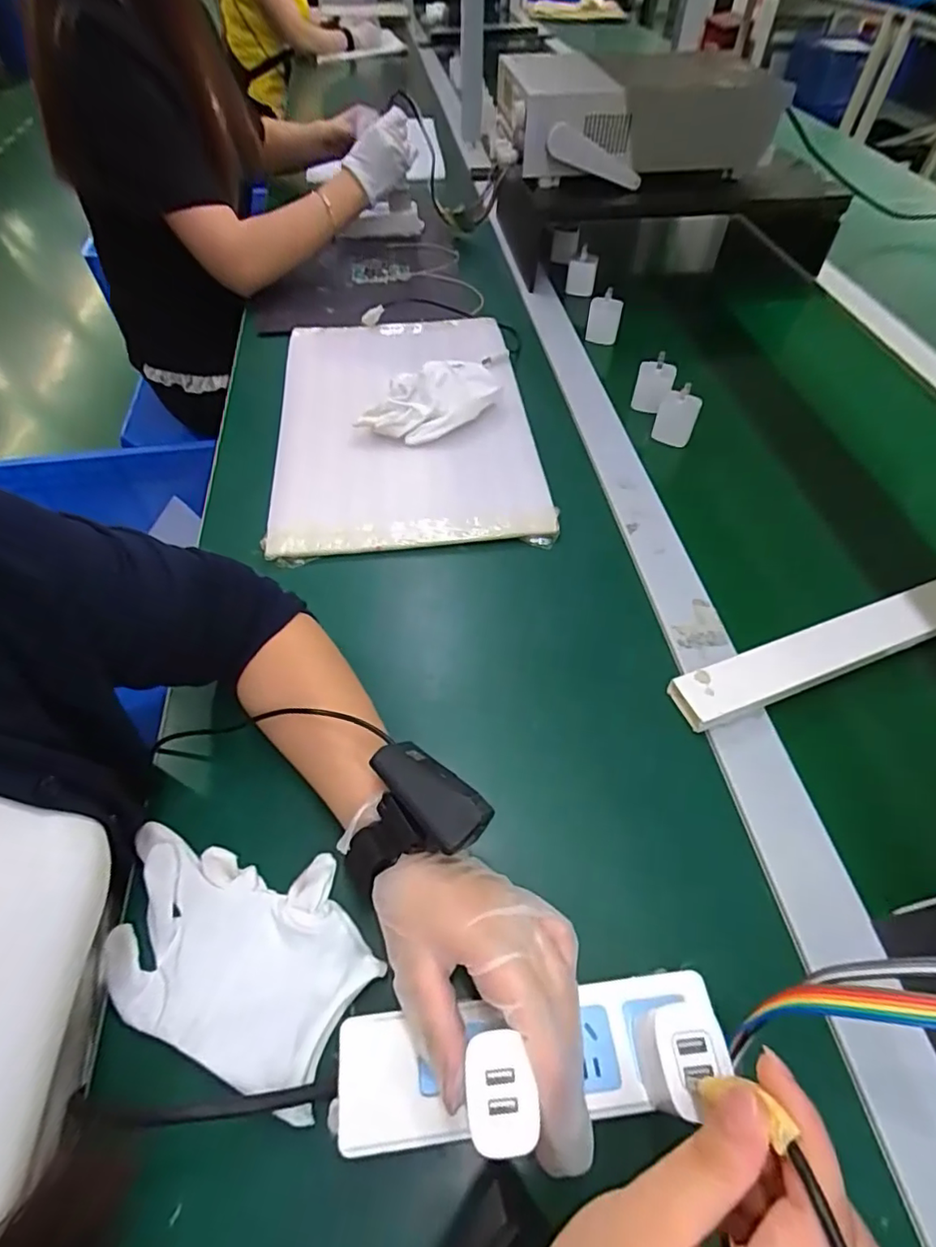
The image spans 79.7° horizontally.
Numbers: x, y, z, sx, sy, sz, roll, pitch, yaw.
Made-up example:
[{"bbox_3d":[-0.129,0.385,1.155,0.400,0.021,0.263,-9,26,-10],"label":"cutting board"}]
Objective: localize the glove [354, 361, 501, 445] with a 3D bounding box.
[{"bbox_3d":[-0.042,-0.242,0.613,0.158,0.044,0.079,-28,59,-19],"label":"glove"}]

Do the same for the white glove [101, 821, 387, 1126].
[{"bbox_3d":[-0.138,0.183,0.325,0.166,0.018,0.107,19,56,13],"label":"white glove"}]

